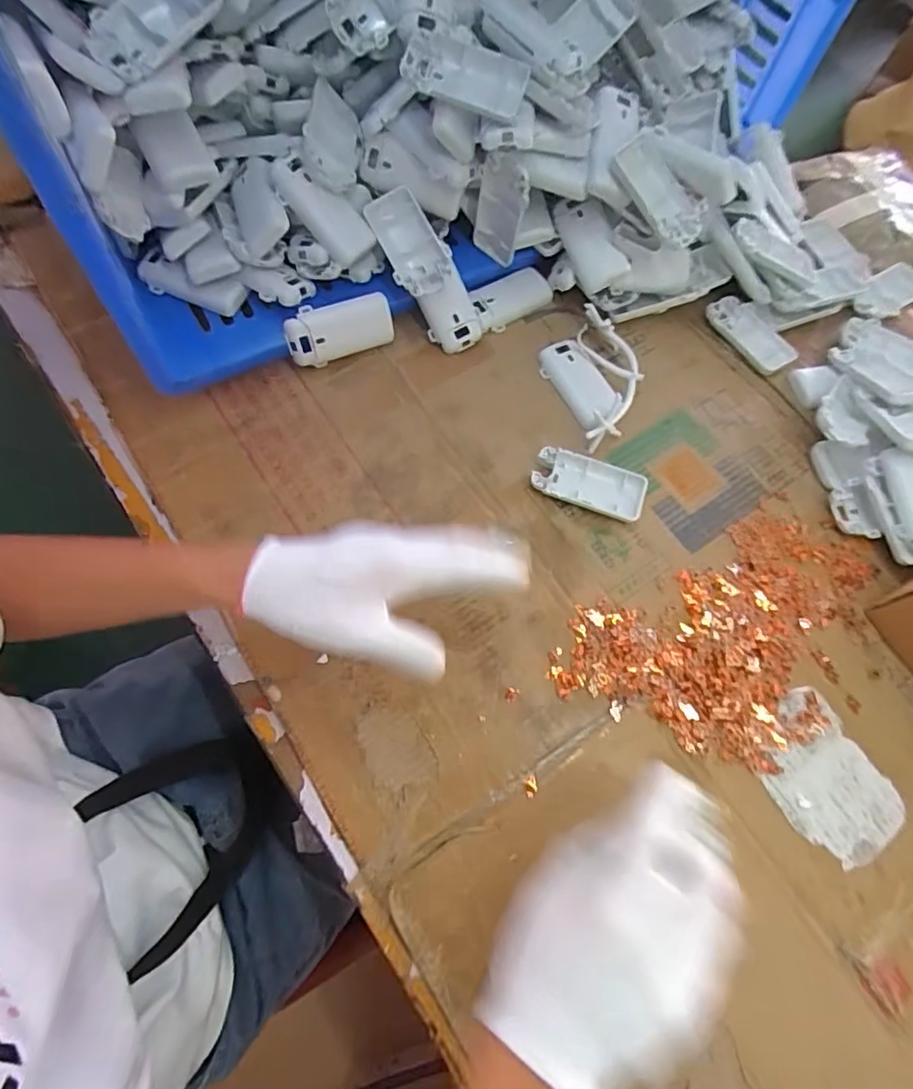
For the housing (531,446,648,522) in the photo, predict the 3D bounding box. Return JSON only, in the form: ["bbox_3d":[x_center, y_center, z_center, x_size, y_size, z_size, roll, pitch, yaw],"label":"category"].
[{"bbox_3d":[0.115,-0.053,0.493,0.095,0.016,0.046,16,69,6],"label":"housing"}]

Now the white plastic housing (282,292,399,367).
[{"bbox_3d":[-0.104,-0.192,0.513,0.094,0.049,0.013,-24,44,-11],"label":"white plastic housing"}]

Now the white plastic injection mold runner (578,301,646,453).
[{"bbox_3d":[0.141,-0.153,0.527,0.055,0.032,0.146,2,69,-1],"label":"white plastic injection mold runner"}]

